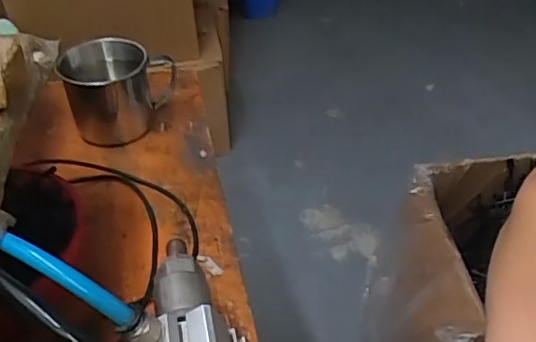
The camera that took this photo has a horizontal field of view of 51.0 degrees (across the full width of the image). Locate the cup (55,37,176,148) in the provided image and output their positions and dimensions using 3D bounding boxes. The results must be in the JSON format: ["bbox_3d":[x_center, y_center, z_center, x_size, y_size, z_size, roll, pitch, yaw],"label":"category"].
[{"bbox_3d":[-0.128,-0.071,0.499,0.092,0.074,0.092,-3,40,2],"label":"cup"}]

